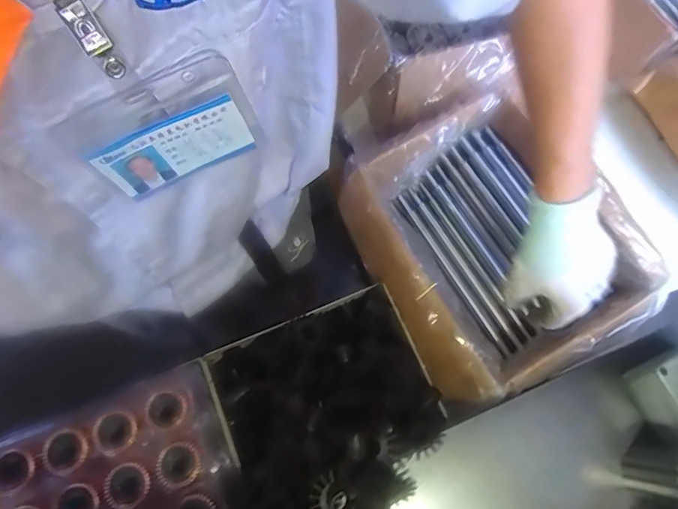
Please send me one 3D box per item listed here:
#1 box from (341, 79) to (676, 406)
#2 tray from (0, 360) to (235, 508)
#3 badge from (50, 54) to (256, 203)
[{"bbox_3d":[0.162,-0.006,0.559,0.245,0.112,0.292,-26,74,-8],"label":"box"},{"bbox_3d":[-0.196,0.203,0.429,0.194,0.037,0.141,-22,73,-7],"label":"tray"},{"bbox_3d":[-0.098,-0.068,0.284,0.097,0.079,0.007,-24,63,-1],"label":"badge"}]

